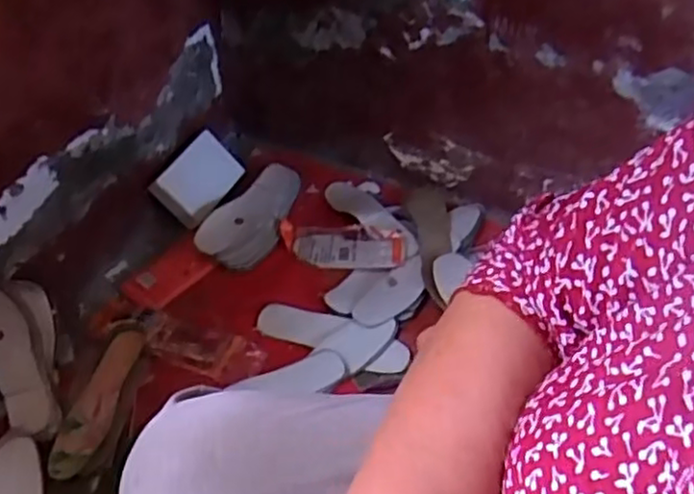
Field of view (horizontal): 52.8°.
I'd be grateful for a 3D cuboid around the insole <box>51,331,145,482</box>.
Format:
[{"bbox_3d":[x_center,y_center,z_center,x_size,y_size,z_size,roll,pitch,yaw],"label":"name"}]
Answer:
[{"bbox_3d":[-0.333,0.202,0.948,0.068,0.019,0.227,9,48,10],"label":"insole"}]

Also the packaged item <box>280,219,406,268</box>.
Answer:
[{"bbox_3d":[-0.010,-0.005,1.156,0.209,0.029,0.088,6,48,7],"label":"packaged item"}]

